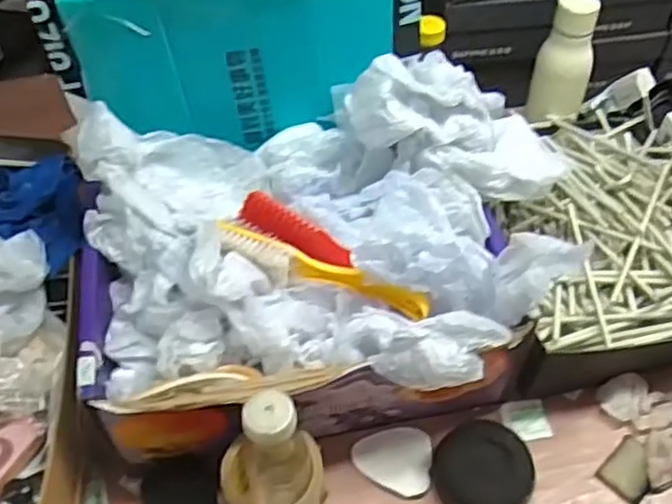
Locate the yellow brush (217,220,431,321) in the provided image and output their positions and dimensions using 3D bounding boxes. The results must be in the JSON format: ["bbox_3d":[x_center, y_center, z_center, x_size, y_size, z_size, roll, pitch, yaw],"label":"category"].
[{"bbox_3d":[-0.014,0.021,0.661,0.208,0.026,0.045,16,52,14],"label":"yellow brush"}]

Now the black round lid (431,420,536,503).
[{"bbox_3d":[0.141,0.207,0.667,0.086,0.045,0.088,-1,50,1],"label":"black round lid"}]

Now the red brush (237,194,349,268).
[{"bbox_3d":[-0.038,-0.019,0.678,0.116,0.023,0.027,30,55,4],"label":"red brush"}]

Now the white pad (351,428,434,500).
[{"bbox_3d":[0.055,0.205,0.694,0.076,0.011,0.065,5,50,5],"label":"white pad"}]

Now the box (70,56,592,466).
[{"bbox_3d":[-0.009,0.007,0.692,0.458,0.213,0.321,-3,50,-2],"label":"box"}]

